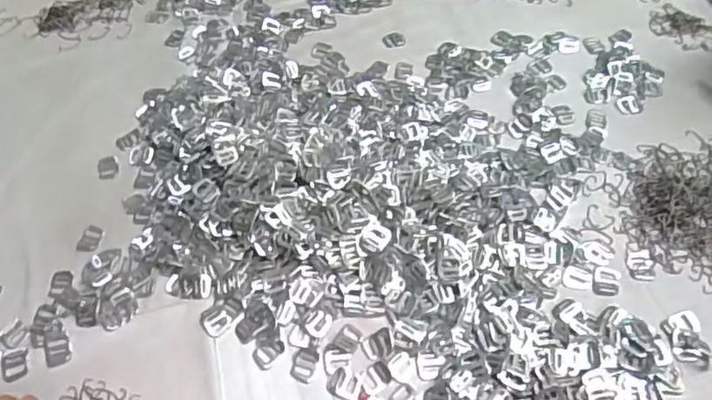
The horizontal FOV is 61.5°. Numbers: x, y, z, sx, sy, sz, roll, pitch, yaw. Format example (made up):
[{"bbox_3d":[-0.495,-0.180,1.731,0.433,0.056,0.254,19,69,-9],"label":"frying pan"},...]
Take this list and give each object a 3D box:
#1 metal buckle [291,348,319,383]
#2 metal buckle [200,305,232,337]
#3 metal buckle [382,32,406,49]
[{"bbox_3d":[-0.054,0.169,0.614,0.025,0.004,0.034,11,53,12],"label":"metal buckle"},{"bbox_3d":[-0.153,0.130,0.650,0.036,0.004,0.030,32,60,26],"label":"metal buckle"},{"bbox_3d":[0.060,-0.250,0.935,0.034,0.004,0.035,-16,52,-9],"label":"metal buckle"}]

